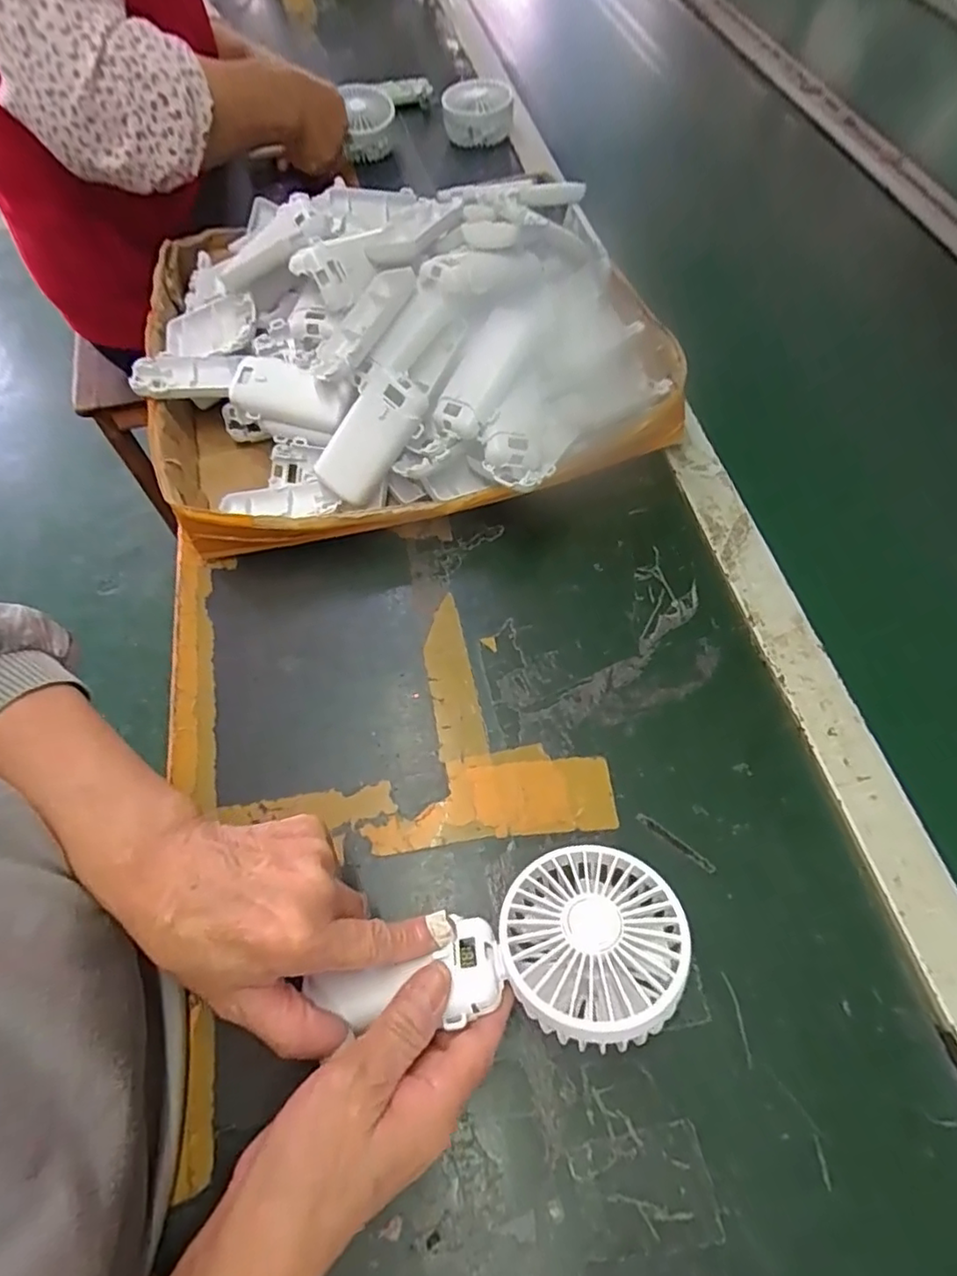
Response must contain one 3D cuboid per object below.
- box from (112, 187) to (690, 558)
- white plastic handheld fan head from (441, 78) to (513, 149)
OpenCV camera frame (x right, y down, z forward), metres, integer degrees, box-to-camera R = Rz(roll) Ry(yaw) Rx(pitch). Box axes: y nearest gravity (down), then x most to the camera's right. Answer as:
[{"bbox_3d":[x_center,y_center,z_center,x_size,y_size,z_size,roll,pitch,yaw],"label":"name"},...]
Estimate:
[{"bbox_3d":[-0.069,-0.250,0.490,0.393,0.128,0.377,-17,62,-7],"label":"box"},{"bbox_3d":[-0.001,-0.676,0.768,0.088,0.047,0.081,1,61,2],"label":"white plastic handheld fan head"}]

